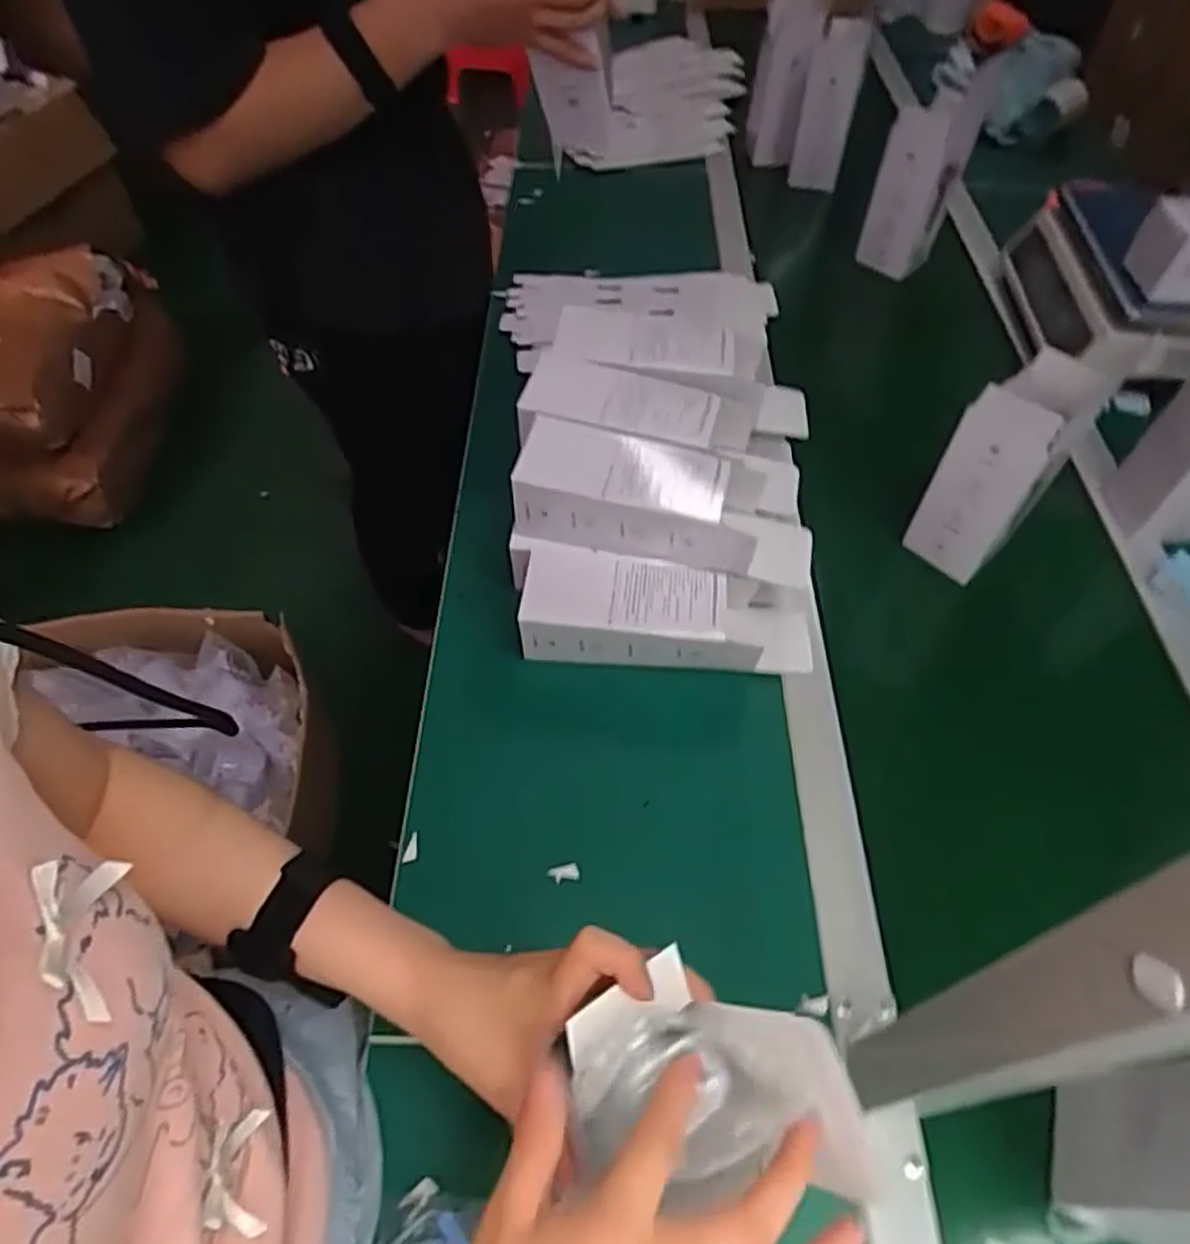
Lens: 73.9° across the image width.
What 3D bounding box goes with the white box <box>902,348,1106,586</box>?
[{"bbox_3d":[0.347,-0.129,0.682,0.075,0.197,0.074,38,62,24],"label":"white box"}]

